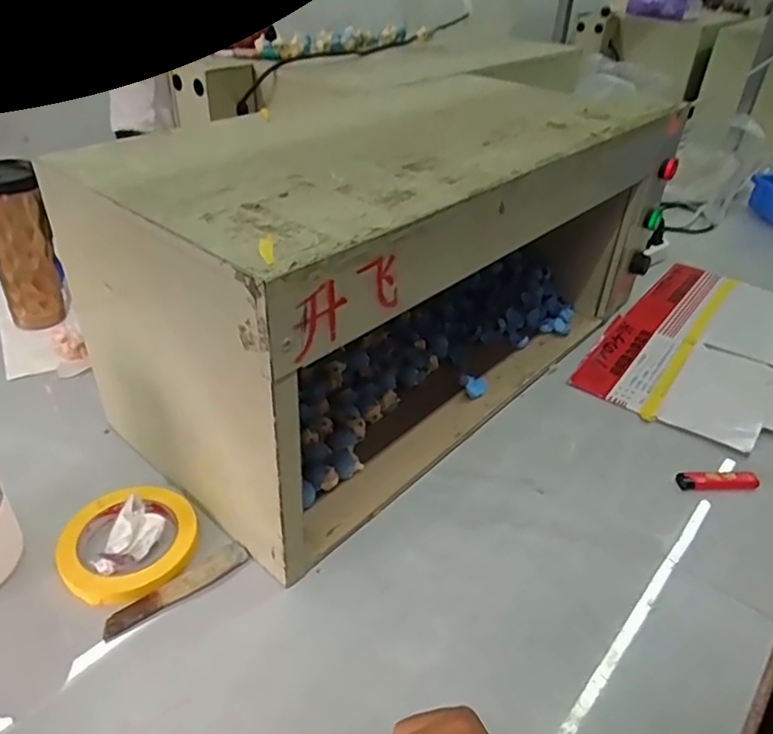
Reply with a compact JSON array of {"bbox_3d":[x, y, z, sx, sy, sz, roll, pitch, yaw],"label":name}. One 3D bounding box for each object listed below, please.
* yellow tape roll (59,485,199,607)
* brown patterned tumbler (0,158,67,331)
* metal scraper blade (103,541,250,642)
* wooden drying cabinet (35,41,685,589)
[{"bbox_3d":[-0.217,0.146,0.515,0.108,0.021,0.103,2,36,-2],"label":"yellow tape roll"},{"bbox_3d":[-0.436,-0.137,0.733,0.068,0.191,0.075,-19,41,-28],"label":"brown patterned tumbler"},{"bbox_3d":[-0.166,0.177,0.489,0.118,0.004,0.024,-25,44,-34],"label":"metal scraper blade"},{"bbox_3d":[0.023,-0.116,0.676,0.295,0.291,0.609,29,43,30],"label":"wooden drying cabinet"}]

